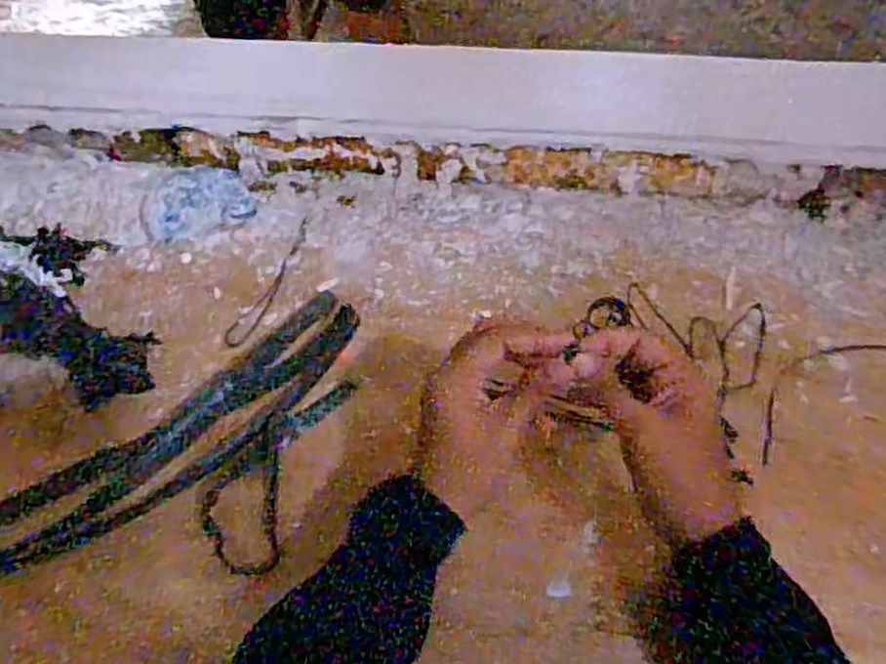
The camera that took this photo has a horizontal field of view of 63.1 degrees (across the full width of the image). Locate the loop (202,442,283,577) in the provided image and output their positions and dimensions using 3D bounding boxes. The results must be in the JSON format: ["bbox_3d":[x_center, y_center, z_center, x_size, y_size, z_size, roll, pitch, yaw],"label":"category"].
[{"bbox_3d":[-0.131,0.115,0.469,0.048,0.011,0.085,-7,53,-2],"label":"loop"}]

